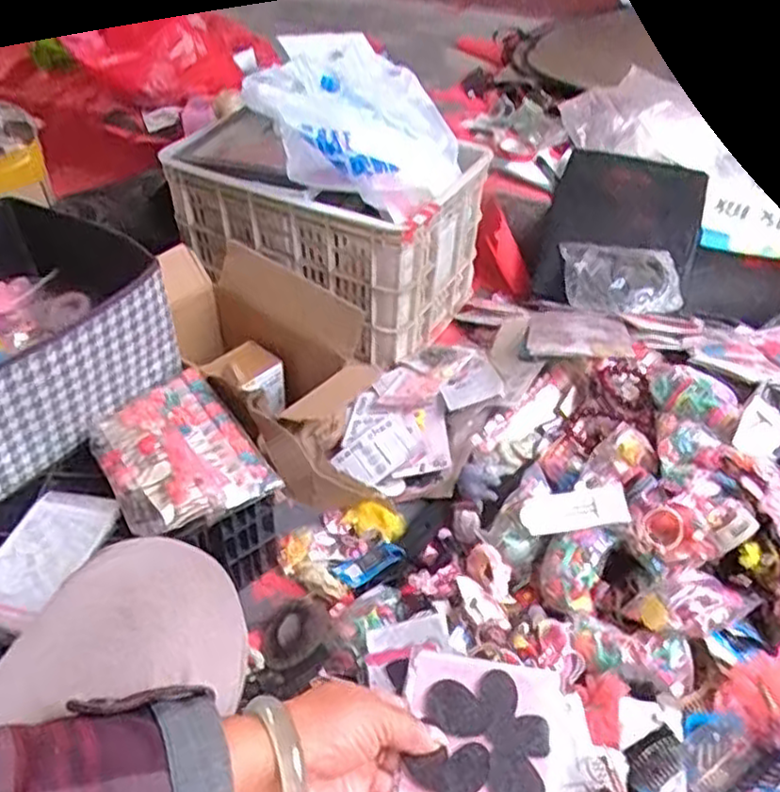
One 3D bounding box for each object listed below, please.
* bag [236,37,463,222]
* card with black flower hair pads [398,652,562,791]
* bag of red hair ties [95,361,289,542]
[{"bbox_3d":[-0.037,-0.427,1.122,0.278,0.179,0.289,9,43,5],"label":"bag"},{"bbox_3d":[0.053,0.231,0.432,0.093,0.013,0.137,3,59,12],"label":"card with black flower hair pads"},{"bbox_3d":[-0.251,0.061,0.843,0.174,0.050,0.232,-27,51,-29],"label":"bag of red hair ties"}]

